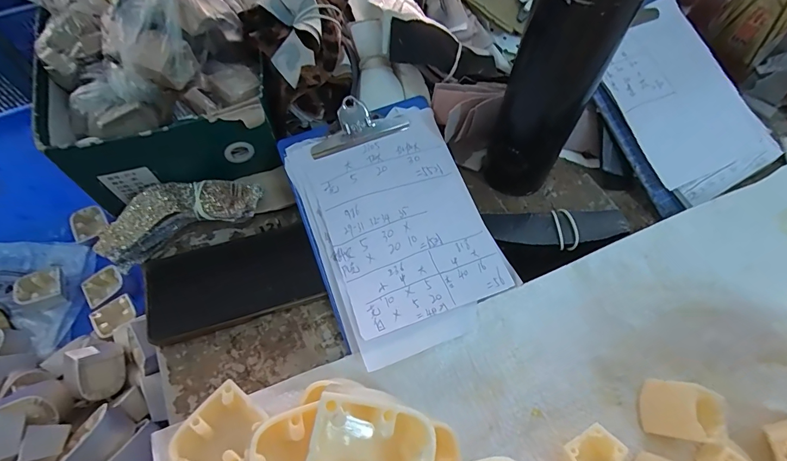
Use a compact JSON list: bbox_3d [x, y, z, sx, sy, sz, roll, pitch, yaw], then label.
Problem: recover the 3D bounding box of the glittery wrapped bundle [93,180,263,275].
[{"bbox_3d":[-0.193,-0.016,0.355,0.143,0.042,0.046,-22,63,-10],"label":"glittery wrapped bundle"}]

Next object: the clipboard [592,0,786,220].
[{"bbox_3d":[0.284,-0.137,0.400,0.156,0.017,0.216,-24,82,-13],"label":"clipboard"}]

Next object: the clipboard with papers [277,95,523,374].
[{"bbox_3d":[0.001,-0.011,0.337,0.145,0.014,0.214,-21,73,-9],"label":"clipboard with papers"}]

